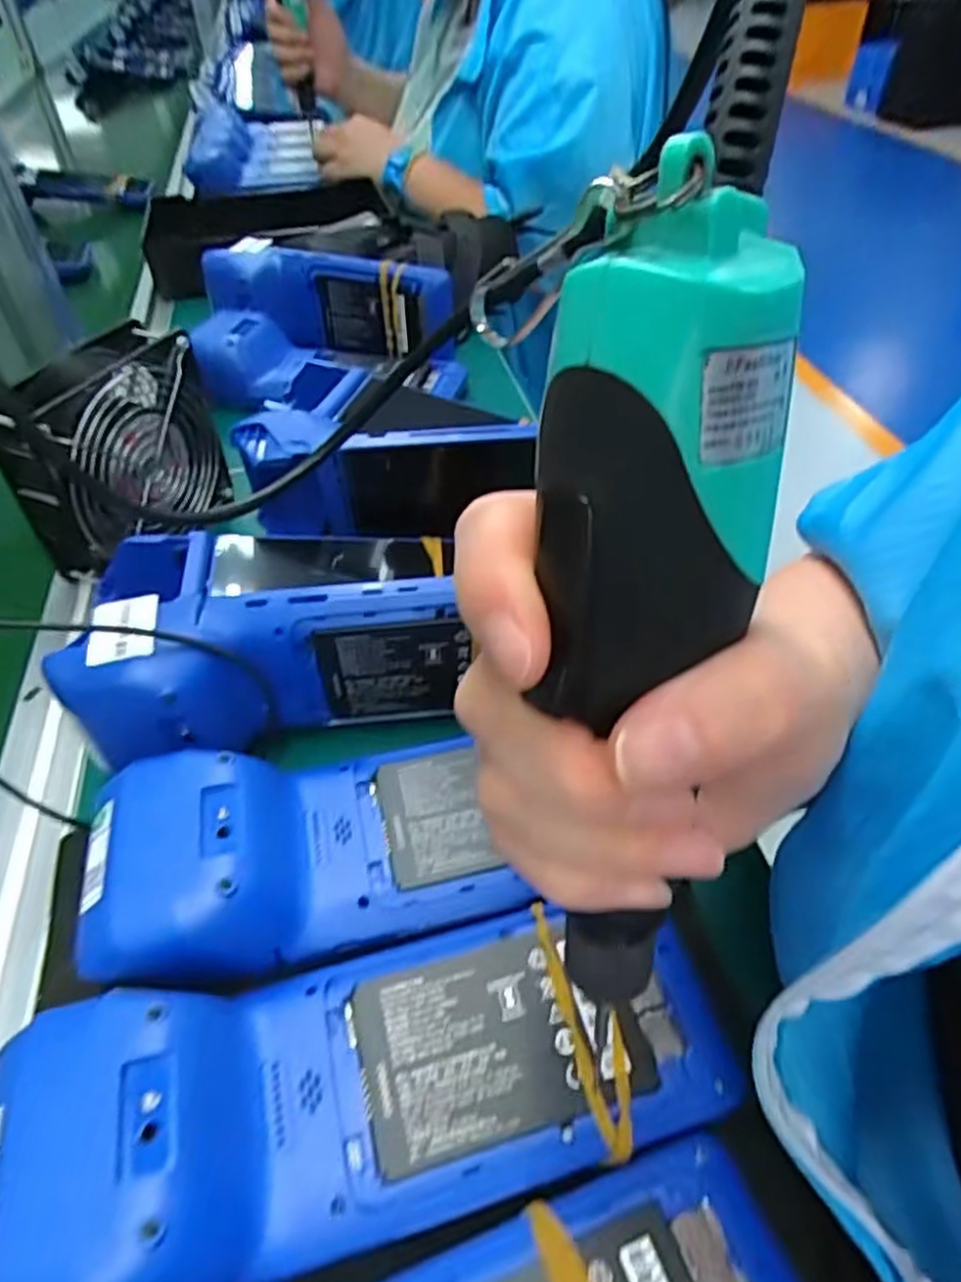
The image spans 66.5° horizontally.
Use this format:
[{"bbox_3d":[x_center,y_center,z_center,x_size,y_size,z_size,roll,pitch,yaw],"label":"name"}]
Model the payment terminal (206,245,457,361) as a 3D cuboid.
[{"bbox_3d":[-0.129,-0.284,0.614,0.219,0.072,0.051,12,46,10],"label":"payment terminal"}]

